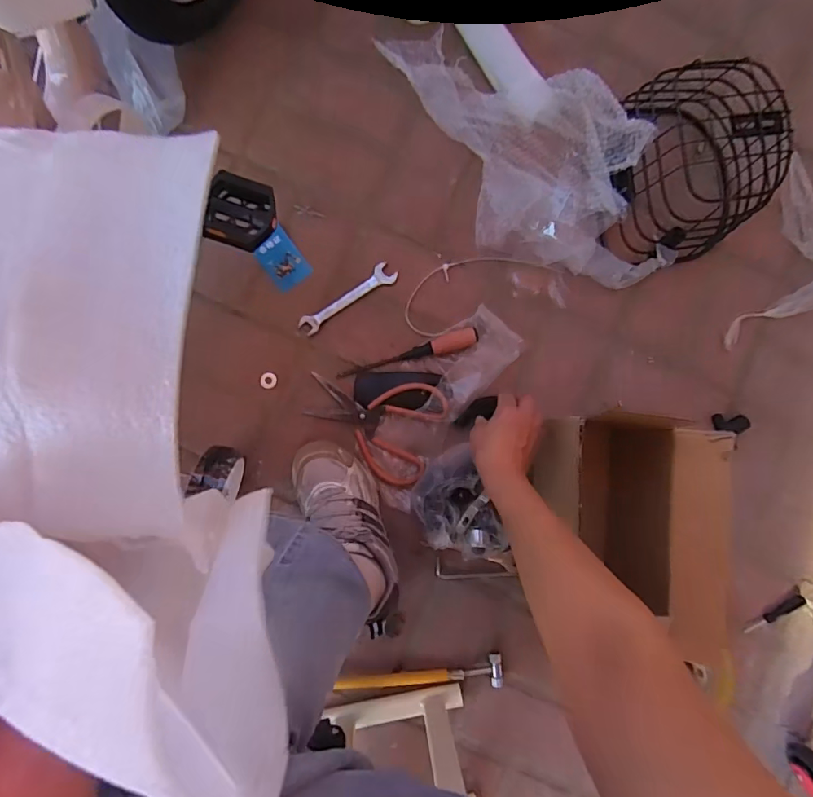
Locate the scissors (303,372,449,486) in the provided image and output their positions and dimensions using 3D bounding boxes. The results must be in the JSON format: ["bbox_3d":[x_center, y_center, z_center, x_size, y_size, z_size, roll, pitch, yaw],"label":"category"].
[{"bbox_3d":[-0.048,0.038,0.659,0.192,0.026,0.139,12,87,-4],"label":"scissors"}]

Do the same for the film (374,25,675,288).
[{"bbox_3d":[0.157,-0.333,0.656,0.201,0.118,0.484,-41,91,-5],"label":"film"}]

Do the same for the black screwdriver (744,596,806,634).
[{"bbox_3d":[0.539,0.318,0.705,0.100,0.011,0.016,-29,90,-5],"label":"black screwdriver"}]

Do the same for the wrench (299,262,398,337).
[{"bbox_3d":[-0.081,-0.139,0.677,0.151,0.011,0.030,-37,91,-5],"label":"wrench"}]

